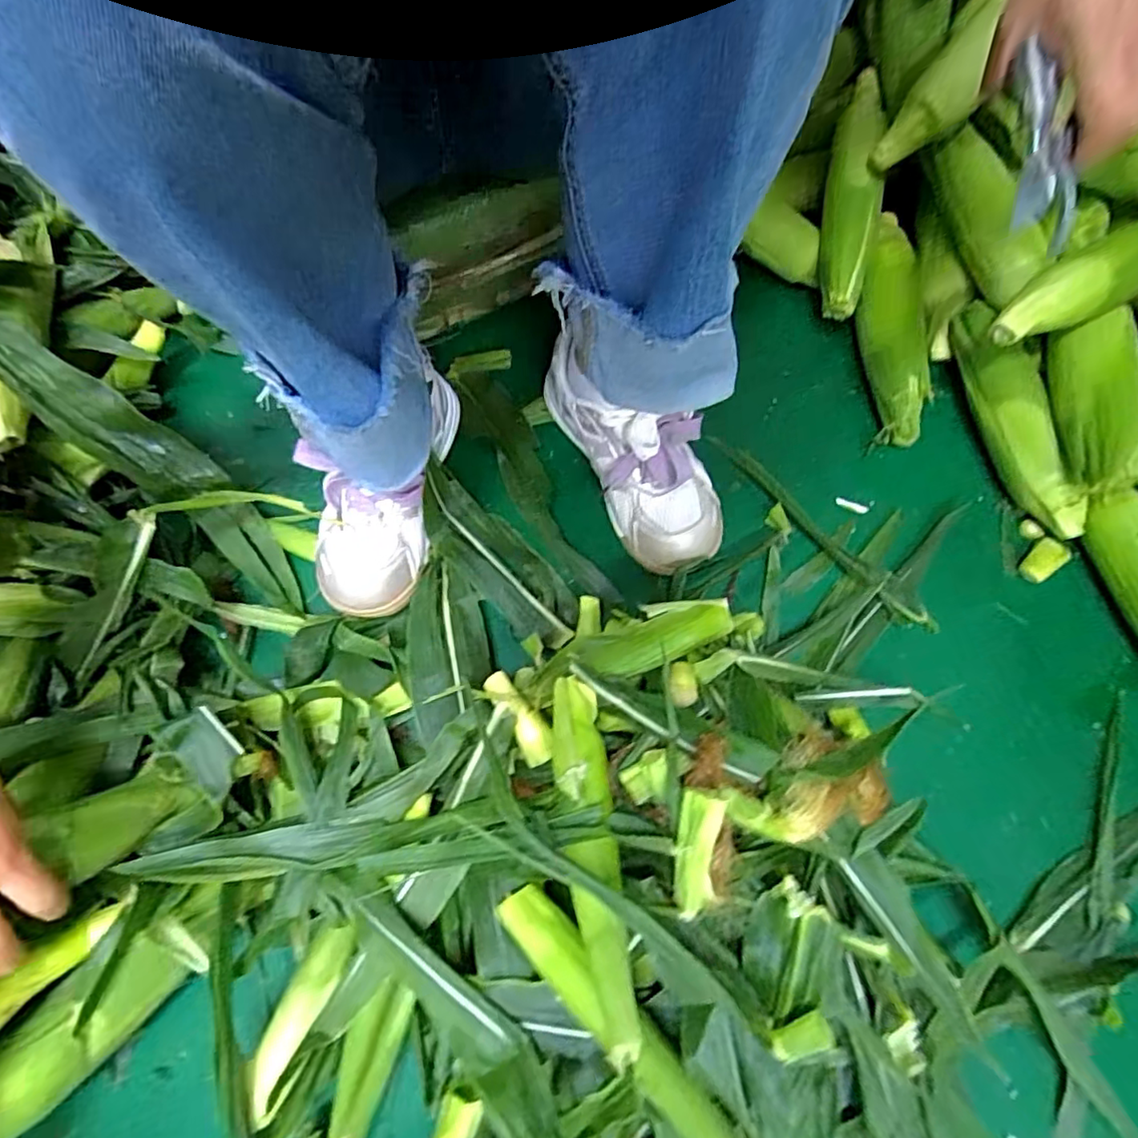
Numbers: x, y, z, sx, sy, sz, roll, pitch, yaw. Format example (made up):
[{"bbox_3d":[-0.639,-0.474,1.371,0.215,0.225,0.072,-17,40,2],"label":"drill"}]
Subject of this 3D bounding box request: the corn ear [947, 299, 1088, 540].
[{"bbox_3d":[0.409,-0.138,0.548,0.046,0.047,0.229,-11,74,-3],"label":"corn ear"}]

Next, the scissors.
[{"bbox_3d":[0.272,-0.239,0.347,0.028,0.019,0.109,-11,96,-3],"label":"scissors"}]

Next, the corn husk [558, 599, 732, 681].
[{"bbox_3d":[0.061,0.052,0.448,0.123,0.037,0.045,-24,75,-7],"label":"corn husk"}]

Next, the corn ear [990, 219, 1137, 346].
[{"bbox_3d":[0.441,-0.243,0.492,0.188,0.052,0.057,-28,76,-8],"label":"corn ear"}]

